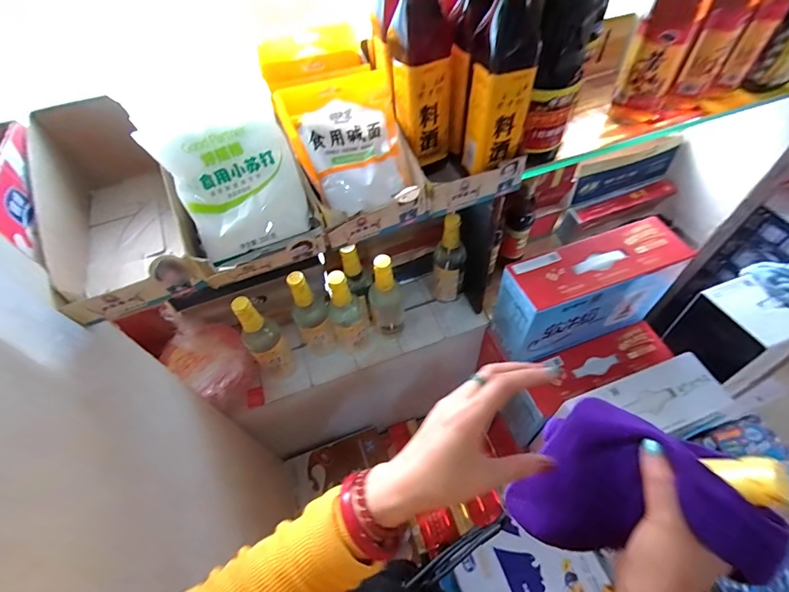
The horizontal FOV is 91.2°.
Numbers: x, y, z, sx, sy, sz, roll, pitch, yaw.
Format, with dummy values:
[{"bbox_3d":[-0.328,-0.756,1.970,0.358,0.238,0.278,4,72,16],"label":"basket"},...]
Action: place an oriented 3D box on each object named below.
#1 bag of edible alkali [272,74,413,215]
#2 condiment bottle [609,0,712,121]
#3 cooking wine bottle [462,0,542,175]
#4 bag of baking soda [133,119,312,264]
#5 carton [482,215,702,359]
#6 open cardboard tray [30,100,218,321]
[{"bbox_3d":[-0.044,-0.186,0.468,0.149,0.038,0.162,-27,96,-20],"label":"bag of edible alkali"},{"bbox_3d":[0.352,-0.328,0.518,0.066,0.179,0.050,29,62,22],"label":"condiment bottle"},{"bbox_3d":[0.117,-0.247,0.415,0.071,0.243,0.062,-11,48,-3],"label":"cooking wine bottle"},{"bbox_3d":[-0.170,-0.121,0.435,0.126,0.132,0.032,-23,14,-12],"label":"bag of baking soda"},{"bbox_3d":[0.368,-0.002,0.763,0.321,0.200,0.118,-17,55,-7],"label":"carton"},{"bbox_3d":[-0.323,-0.112,0.429,0.132,0.141,0.288,-28,57,-15],"label":"open cardboard tray"}]

